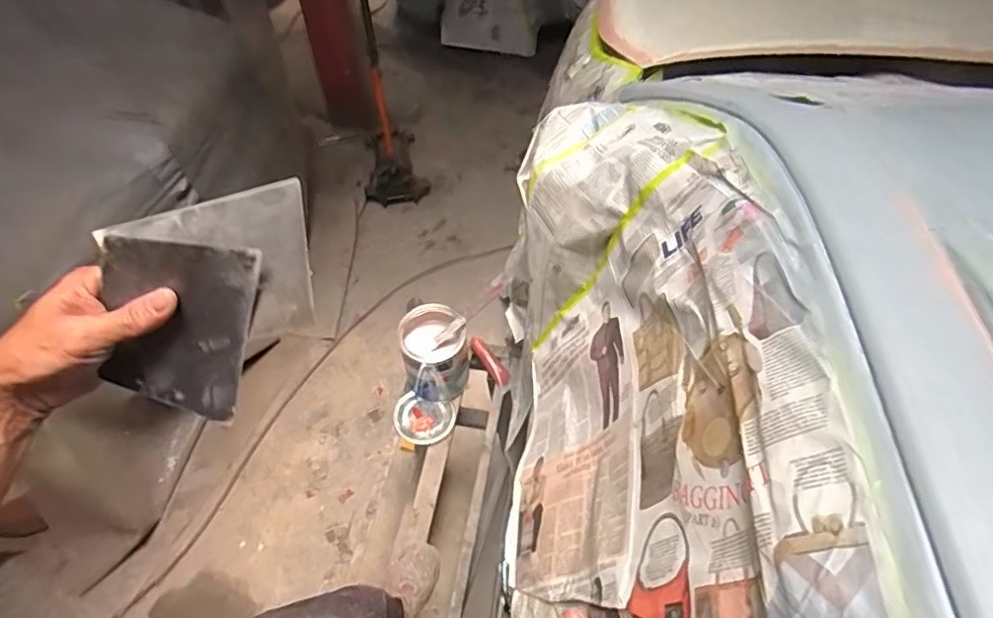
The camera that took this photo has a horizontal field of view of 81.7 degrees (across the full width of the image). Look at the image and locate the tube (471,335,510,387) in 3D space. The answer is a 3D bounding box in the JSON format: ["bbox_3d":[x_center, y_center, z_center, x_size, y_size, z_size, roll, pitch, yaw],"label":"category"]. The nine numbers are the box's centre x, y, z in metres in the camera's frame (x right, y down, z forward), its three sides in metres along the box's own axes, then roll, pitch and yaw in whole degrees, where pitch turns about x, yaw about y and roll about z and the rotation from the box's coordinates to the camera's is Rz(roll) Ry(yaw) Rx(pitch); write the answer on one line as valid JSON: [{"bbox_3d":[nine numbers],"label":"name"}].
[{"bbox_3d":[-0.016,0.141,1.556,0.041,0.029,0.155,-32,75,-20],"label":"tube"}]

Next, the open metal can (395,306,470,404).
[{"bbox_3d":[-0.158,0.118,1.481,0.166,0.179,0.198,-16,57,-11],"label":"open metal can"}]

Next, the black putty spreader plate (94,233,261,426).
[{"bbox_3d":[-0.221,0.017,0.402,0.092,0.136,0.005,11,24,-12],"label":"black putty spreader plate"}]

